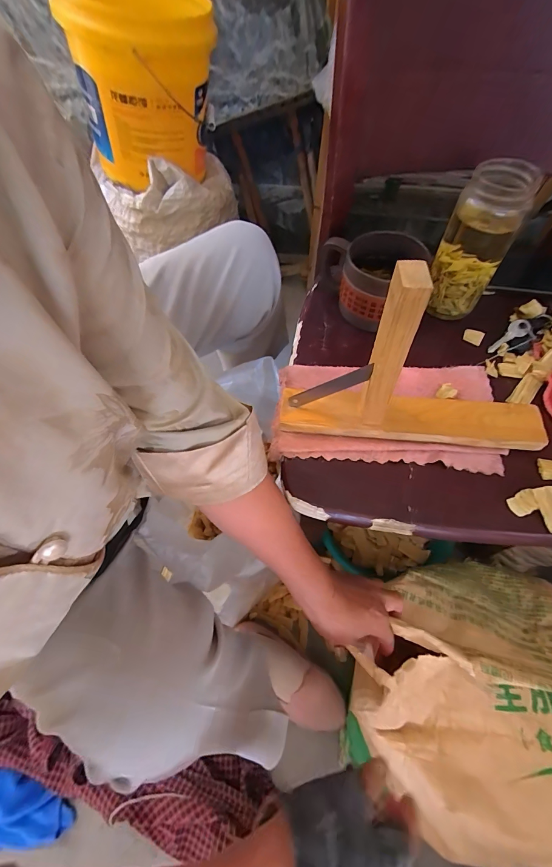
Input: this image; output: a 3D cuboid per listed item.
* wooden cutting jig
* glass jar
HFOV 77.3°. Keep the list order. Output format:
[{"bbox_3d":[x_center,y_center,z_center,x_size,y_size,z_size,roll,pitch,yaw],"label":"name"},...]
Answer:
[{"bbox_3d":[0.135,-0.054,0.299,0.258,0.173,0.055,6,63,4],"label":"wooden cutting jig"},{"bbox_3d":[0.225,-0.214,0.397,0.067,0.145,0.067,23,65,12],"label":"glass jar"}]

